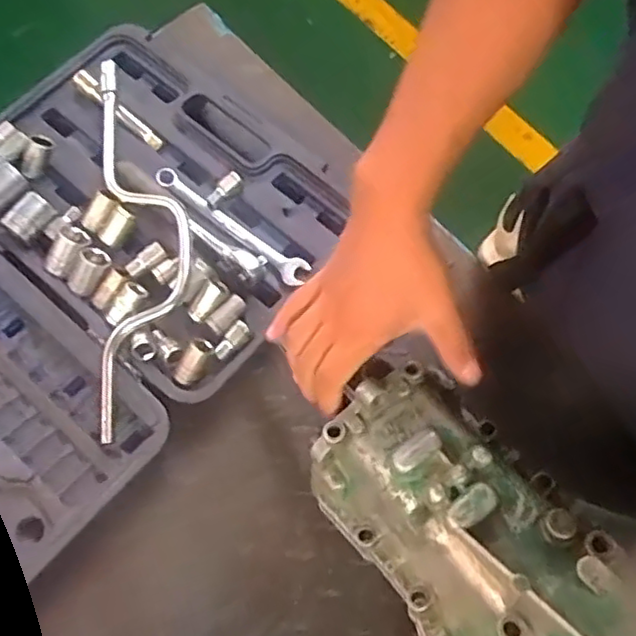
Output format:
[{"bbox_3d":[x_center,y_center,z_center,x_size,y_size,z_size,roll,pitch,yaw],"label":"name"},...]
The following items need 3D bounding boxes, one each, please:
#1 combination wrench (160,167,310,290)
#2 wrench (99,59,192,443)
[{"bbox_3d":[-0.091,-0.097,0.668,0.195,0.012,0.028,38,74,13],"label":"combination wrench"},{"bbox_3d":[-0.172,-0.087,0.646,0.090,0.032,0.400,-5,69,-2],"label":"wrench"}]

